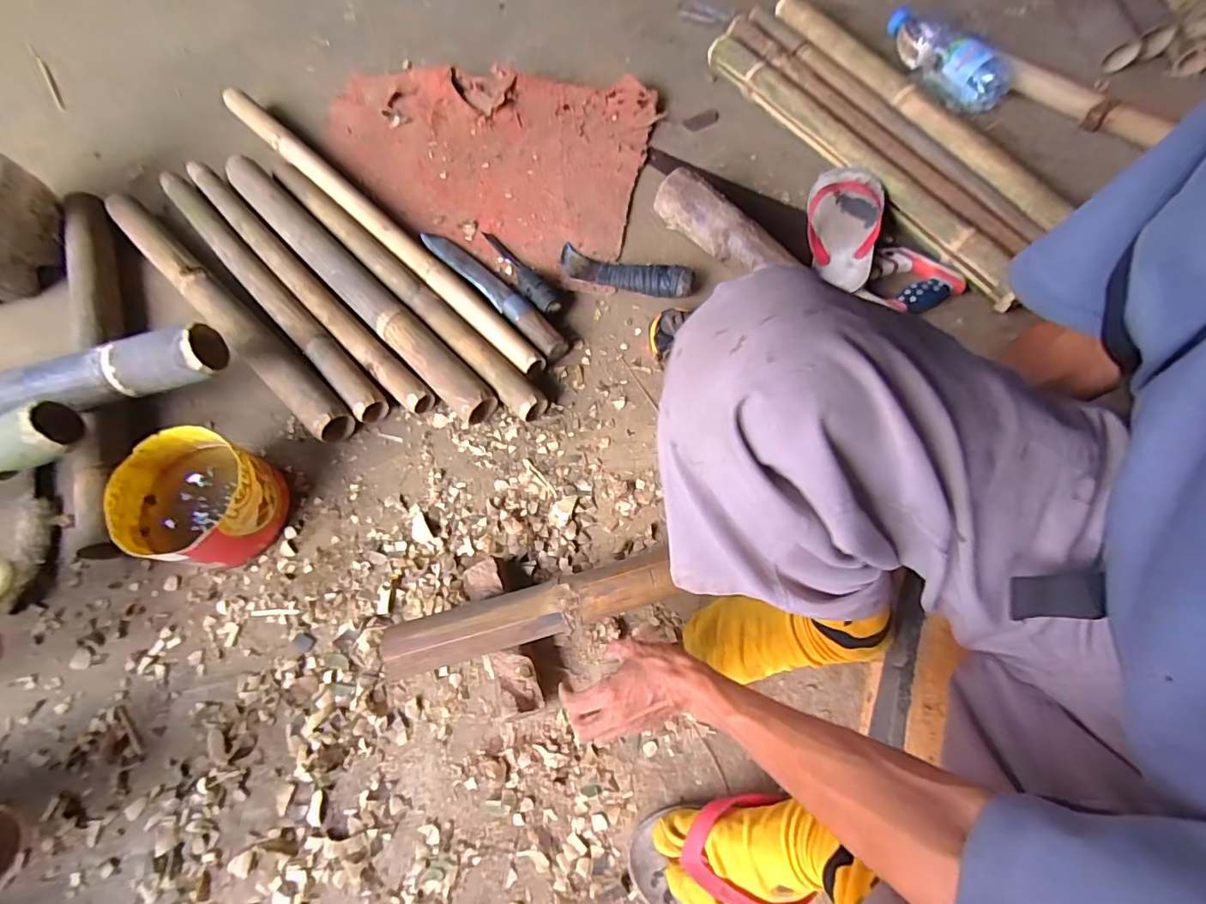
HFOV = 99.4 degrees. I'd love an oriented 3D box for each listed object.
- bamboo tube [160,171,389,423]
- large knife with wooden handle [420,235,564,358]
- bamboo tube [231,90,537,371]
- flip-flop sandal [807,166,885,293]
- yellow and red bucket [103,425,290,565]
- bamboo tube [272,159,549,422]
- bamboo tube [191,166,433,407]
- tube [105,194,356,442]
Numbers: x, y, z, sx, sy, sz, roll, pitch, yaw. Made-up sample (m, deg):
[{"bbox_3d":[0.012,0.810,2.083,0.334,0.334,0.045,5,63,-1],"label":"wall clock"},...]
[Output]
[{"bbox_3d":[-0.536,-0.270,0.797,0.051,0.052,0.662,-42,71,-13],"label":"bamboo tube"},{"bbox_3d":[-0.169,-0.245,0.762,0.042,0.038,0.324,-41,71,-13],"label":"large knife with wooden handle"},{"bbox_3d":[-0.394,-0.393,0.837,0.060,0.037,0.861,-42,71,-13],"label":"bamboo tube"},{"bbox_3d":[0.335,-0.313,0.728,0.094,0.053,0.211,15,70,9],"label":"flip-flop sandal"},{"bbox_3d":[-0.472,0.058,0.606,0.152,0.091,0.139,-1,67,3],"label":"yellow and red bucket"},{"bbox_3d":[-0.317,-0.266,0.781,0.657,0.050,0.051,42,77,18],"label":"bamboo tube"},{"bbox_3d":[-0.476,-0.273,0.796,0.047,0.045,0.661,-43,72,-14],"label":"bamboo tube"},{"bbox_3d":[-0.587,-0.227,0.772,0.639,0.046,0.060,39,75,17],"label":"tube"}]

